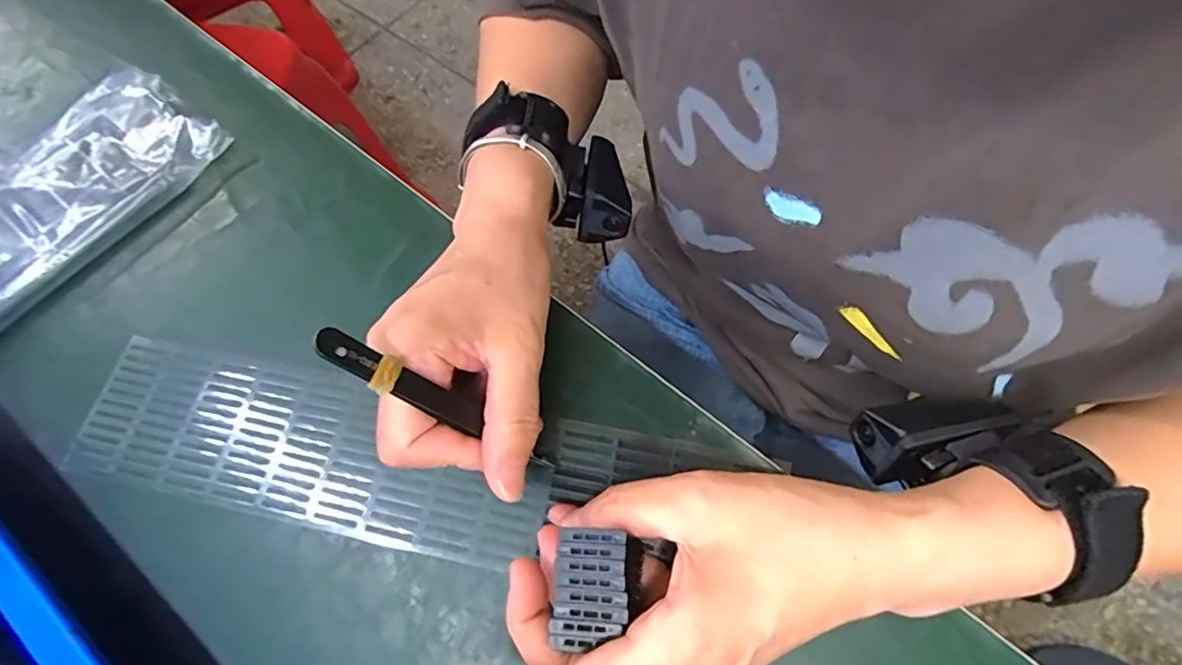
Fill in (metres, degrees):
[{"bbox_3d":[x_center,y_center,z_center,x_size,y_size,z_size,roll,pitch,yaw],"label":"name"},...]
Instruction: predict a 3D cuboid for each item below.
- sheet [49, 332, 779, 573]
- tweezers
[{"bbox_3d":[-0.100,0.060,0.274,0.303,0.005,0.071,9,67,8],"label":"sheet"},{"bbox_3d":[-0.053,0.031,0.228,0.004,0.121,0.011,0,60,43],"label":"tweezers"}]

